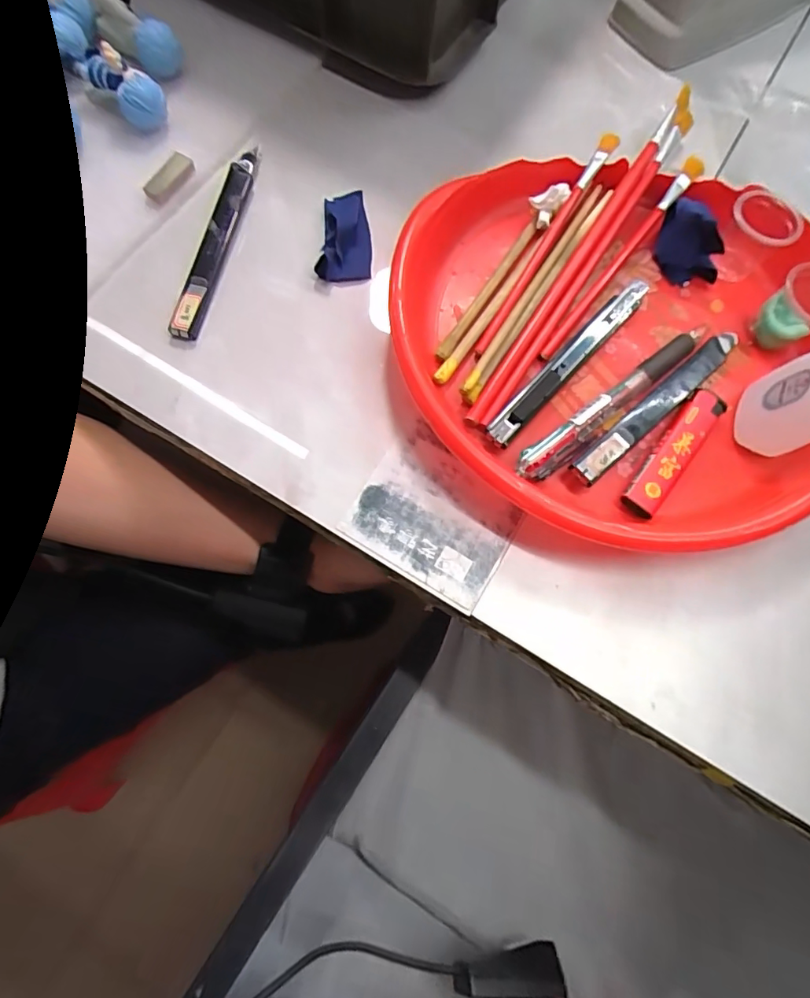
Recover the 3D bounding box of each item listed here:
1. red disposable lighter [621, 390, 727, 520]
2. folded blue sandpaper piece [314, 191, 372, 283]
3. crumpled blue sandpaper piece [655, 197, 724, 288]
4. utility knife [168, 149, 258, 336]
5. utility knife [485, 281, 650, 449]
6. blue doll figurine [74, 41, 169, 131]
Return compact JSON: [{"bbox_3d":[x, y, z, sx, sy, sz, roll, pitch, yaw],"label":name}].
[{"bbox_3d":[0.142,-0.025,0.265,0.019,0.008,0.079,37,77,9],"label":"red disposable lighter"},{"bbox_3d":[-0.036,-0.161,0.305,0.031,0.014,0.063,-1,74,-1],"label":"folded blue sandpaper piece"},{"bbox_3d":[0.164,-0.152,0.294,0.028,0.023,0.048,-22,76,-7],"label":"crumpled blue sandpaper piece"},{"bbox_3d":[-0.110,-0.156,0.301,0.018,0.012,0.137,12,75,2],"label":"utility knife"},{"bbox_3d":[0.092,-0.078,0.280,0.015,0.008,0.135,42,78,10],"label":"utility knife"},{"bbox_3d":[-0.179,-0.259,0.314,0.060,0.030,0.024,37,77,9],"label":"blue doll figurine"}]

